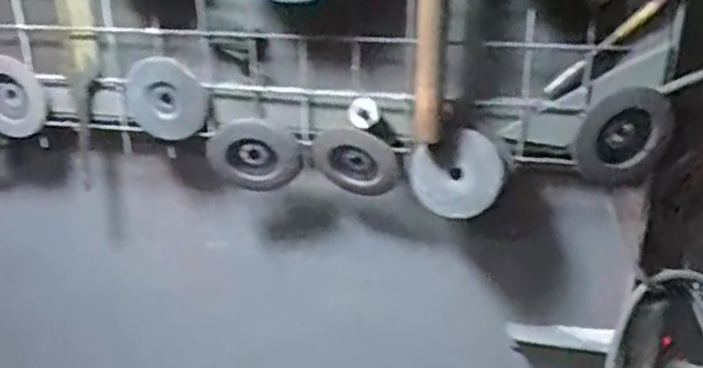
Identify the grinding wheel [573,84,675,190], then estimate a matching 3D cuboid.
[{"bbox_3d":[0.262,-0.044,0.639,0.097,0.099,0.010,-3,23,-6],"label":"grinding wheel"}]

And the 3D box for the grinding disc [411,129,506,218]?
[{"bbox_3d":[0.107,-0.008,0.678,0.093,0.084,0.010,-28,-17,23],"label":"grinding disc"}]

